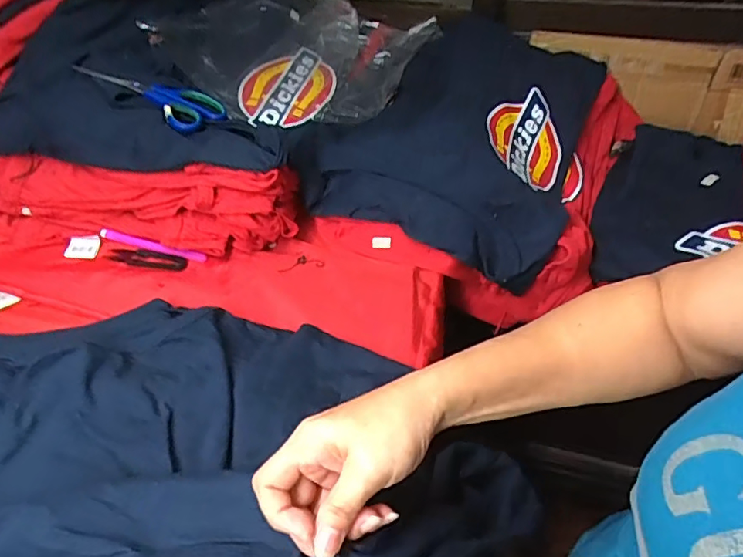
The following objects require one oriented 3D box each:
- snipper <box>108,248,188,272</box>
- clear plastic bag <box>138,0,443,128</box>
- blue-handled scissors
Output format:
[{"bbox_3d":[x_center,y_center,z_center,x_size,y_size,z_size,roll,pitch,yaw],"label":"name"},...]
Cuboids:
[{"bbox_3d":[-0.258,-0.020,0.601,0.090,0.010,0.025,8,46,11],"label":"snipper"},{"bbox_3d":[-0.094,-0.350,0.782,0.296,0.096,0.378,24,51,24],"label":"clear plastic bag"},{"bbox_3d":[-0.270,-0.230,0.640,0.180,0.011,0.083,25,49,2],"label":"blue-handled scissors"}]

